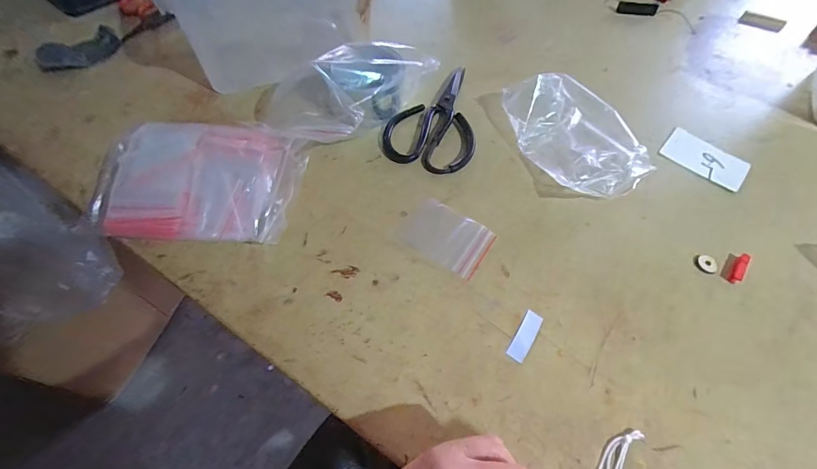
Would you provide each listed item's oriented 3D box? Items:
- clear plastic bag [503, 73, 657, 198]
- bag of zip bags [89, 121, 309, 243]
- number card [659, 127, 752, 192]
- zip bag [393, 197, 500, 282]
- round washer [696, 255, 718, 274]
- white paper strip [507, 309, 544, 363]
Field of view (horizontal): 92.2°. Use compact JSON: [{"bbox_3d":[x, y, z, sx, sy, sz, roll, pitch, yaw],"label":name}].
[{"bbox_3d":[0.191,-0.118,0.453,0.113,0.052,0.167,-22,63,-15],"label":"clear plastic bag"},{"bbox_3d":[-0.208,-0.055,0.394,0.185,0.046,0.123,5,59,0],"label":"bag of zip bags"},{"bbox_3d":[0.362,-0.093,0.479,0.093,0.004,0.059,37,66,19],"label":"number card"},{"bbox_3d":[0.039,0.001,0.396,0.083,0.004,0.061,32,63,13],"label":"zip bag"},{"bbox_3d":[0.302,0.030,0.398,0.020,0.004,0.020,1,58,-2],"label":"round washer"},{"bbox_3d":[0.103,0.088,0.344,0.016,0.004,0.048,30,62,15],"label":"white paper strip"}]

